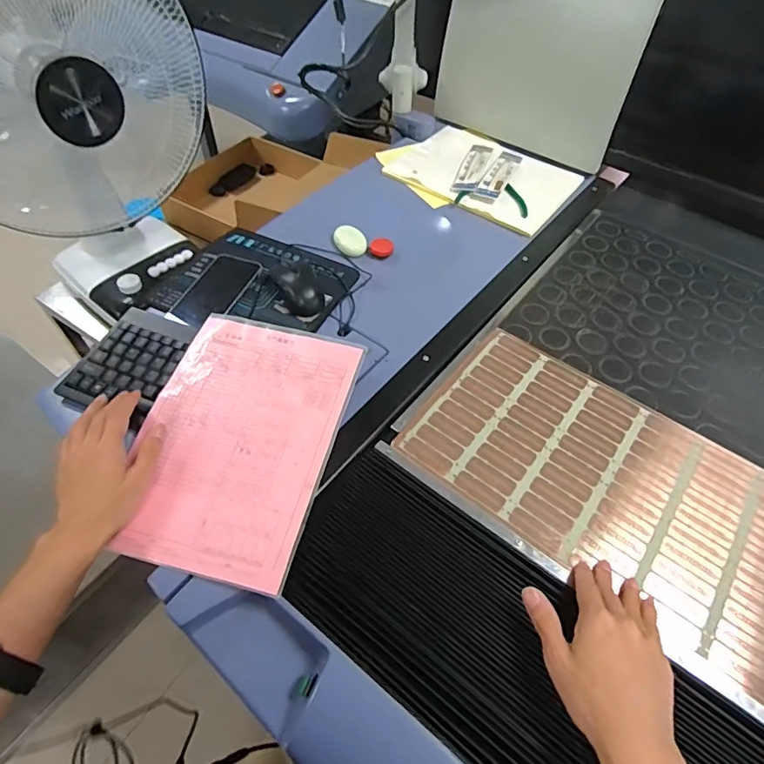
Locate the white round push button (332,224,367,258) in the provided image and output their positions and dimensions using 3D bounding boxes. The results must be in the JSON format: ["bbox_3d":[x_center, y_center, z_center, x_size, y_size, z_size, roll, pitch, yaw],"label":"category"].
[{"bbox_3d":[-0.054,-0.237,0.834,0.055,0.018,0.062,-2,52,-5],"label":"white round push button"}]

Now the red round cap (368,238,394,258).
[{"bbox_3d":[-0.001,-0.226,0.831,0.039,0.013,0.039,2,52,-2],"label":"red round cap"}]

